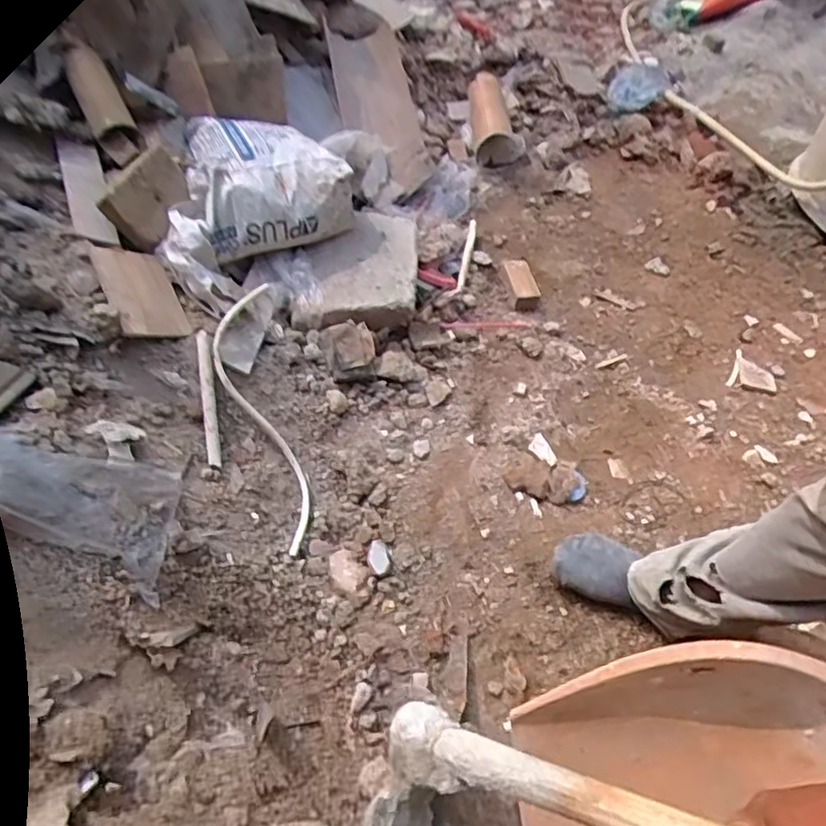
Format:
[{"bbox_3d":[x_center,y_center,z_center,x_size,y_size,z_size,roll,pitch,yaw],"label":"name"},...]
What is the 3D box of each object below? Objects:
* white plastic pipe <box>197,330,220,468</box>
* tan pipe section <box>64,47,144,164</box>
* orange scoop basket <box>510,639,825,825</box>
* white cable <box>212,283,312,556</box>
[{"bbox_3d":[-0.273,-0.021,0.832,0.016,0.021,0.185,-6,83,-9],"label":"white plastic pipe"},{"bbox_3d":[-0.487,-0.481,0.979,0.064,0.056,0.186,-27,99,-23],"label":"tan pipe section"},{"bbox_3d":[0.346,0.475,0.619,0.348,0.177,0.397,-5,52,-7],"label":"orange scoop basket"},{"bbox_3d":[-0.214,0.002,0.872,0.110,0.028,0.388,-7,82,-42],"label":"white cable"}]

